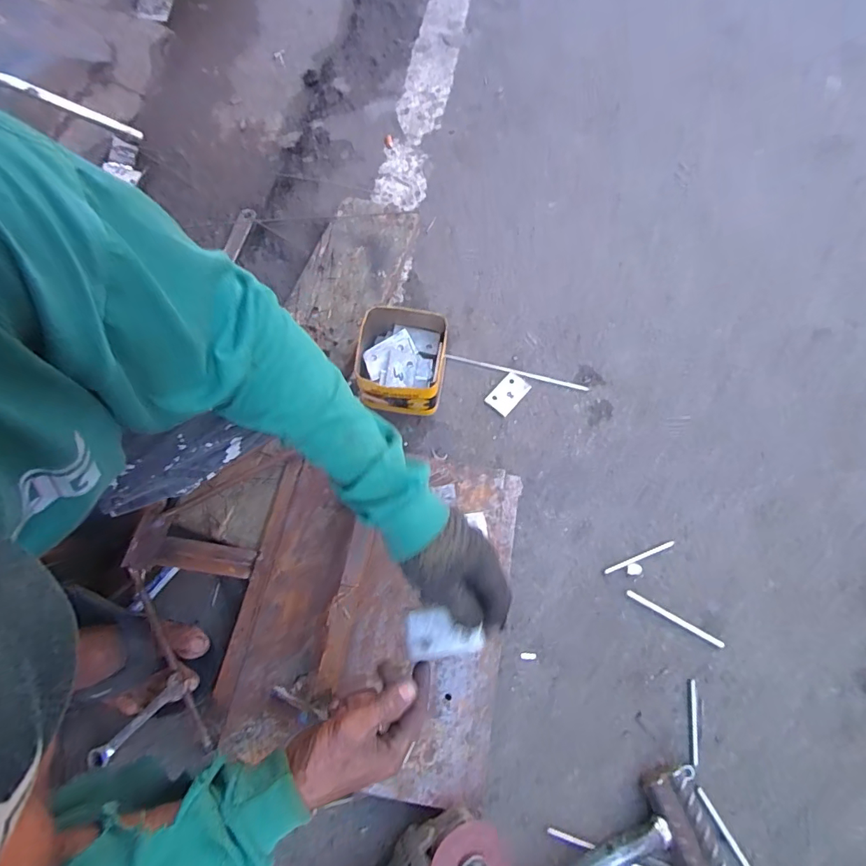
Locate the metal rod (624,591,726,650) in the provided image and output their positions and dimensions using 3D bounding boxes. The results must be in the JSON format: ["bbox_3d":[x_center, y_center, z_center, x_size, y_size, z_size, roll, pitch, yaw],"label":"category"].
[{"bbox_3d":[0.306,0.236,0.595,0.126,0.004,0.009,28,71,10],"label":"metal rod"}]

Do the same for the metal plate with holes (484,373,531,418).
[{"bbox_3d":[0.113,-0.060,0.708,0.041,0.007,0.068,40,74,14],"label":"metal plate with holes"}]

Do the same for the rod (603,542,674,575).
[{"bbox_3d":[0.274,0.165,0.621,0.104,0.004,0.006,-20,70,-8],"label":"rod"}]

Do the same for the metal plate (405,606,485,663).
[{"bbox_3d":[0.008,0.181,0.425,0.069,0.004,0.042,-13,81,9],"label":"metal plate"}]

